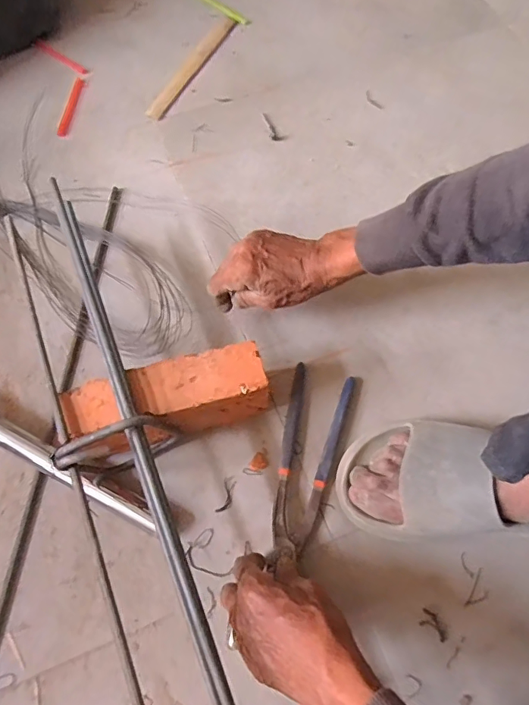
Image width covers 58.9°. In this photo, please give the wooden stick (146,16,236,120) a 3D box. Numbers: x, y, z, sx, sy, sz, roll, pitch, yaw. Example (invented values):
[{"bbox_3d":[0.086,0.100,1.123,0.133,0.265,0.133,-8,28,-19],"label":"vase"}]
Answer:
[{"bbox_3d":[-0.106,-0.435,0.708,0.018,0.011,0.232,27,70,8],"label":"wooden stick"}]

